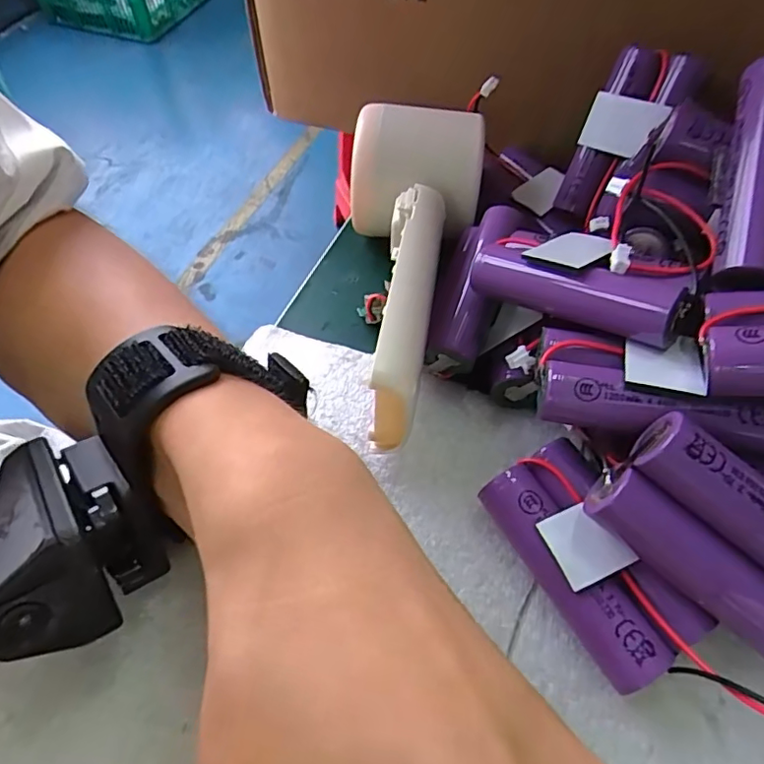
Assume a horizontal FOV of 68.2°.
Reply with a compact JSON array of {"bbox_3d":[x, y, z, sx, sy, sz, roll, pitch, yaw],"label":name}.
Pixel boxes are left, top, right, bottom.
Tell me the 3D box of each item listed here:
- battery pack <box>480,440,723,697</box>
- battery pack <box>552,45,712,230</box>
[{"bbox_3d":[0.059,0.053,0.166,0.033,0.022,0.064,-27,57,-14],"label":"battery pack"},{"bbox_3d":[0.096,-0.100,0.231,0.018,0.068,0.031,-5,44,-44],"label":"battery pack"}]

